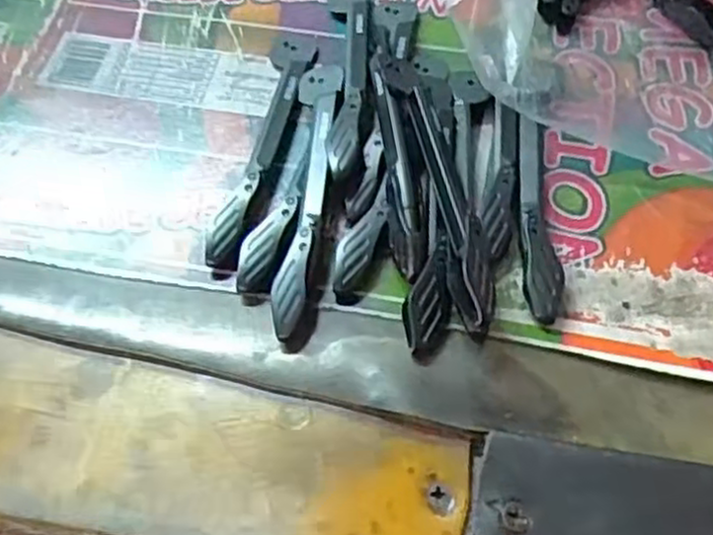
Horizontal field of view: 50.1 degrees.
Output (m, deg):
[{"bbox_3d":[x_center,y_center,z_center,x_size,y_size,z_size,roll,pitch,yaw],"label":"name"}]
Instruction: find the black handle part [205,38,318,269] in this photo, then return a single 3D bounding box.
[{"bbox_3d":[-0.032,-0.045,0.270,0.017,0.010,0.107,7,59,6],"label":"black handle part"}]

